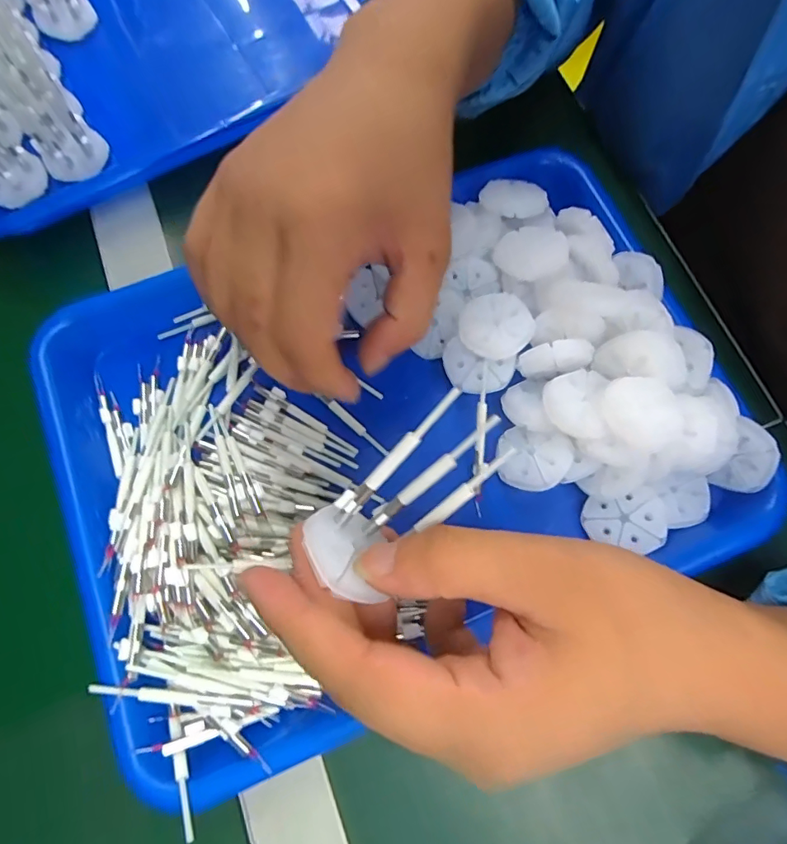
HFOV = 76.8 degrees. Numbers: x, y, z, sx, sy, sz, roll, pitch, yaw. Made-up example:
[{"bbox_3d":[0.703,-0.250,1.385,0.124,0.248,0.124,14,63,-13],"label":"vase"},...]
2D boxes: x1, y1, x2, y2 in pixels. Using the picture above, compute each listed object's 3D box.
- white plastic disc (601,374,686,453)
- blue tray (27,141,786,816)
[{"bbox_3d":[0.117,-0.004,0.236,0.034,0.009,0.036,0,73,-1],"label":"white plastic disc"},{"bbox_3d":[-0.001,-0.002,0.255,0.331,0.045,0.246,-22,74,-7],"label":"blue tray"}]

